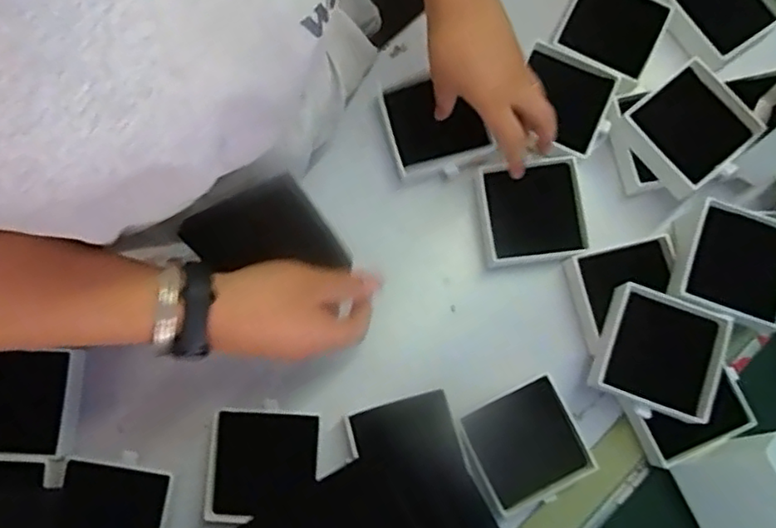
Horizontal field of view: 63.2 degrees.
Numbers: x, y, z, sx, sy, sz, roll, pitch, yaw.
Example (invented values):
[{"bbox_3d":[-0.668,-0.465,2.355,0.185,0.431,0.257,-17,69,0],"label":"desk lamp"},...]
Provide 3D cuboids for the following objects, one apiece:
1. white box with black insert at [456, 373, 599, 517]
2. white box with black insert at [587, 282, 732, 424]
[{"bbox_3d":[0.111,0.153,0.525,0.095,0.026,0.088,-26,81,-5],"label":"white box with black insert"},{"bbox_3d":[0.222,0.074,0.516,0.100,0.033,0.096,24,80,3],"label":"white box with black insert"}]

